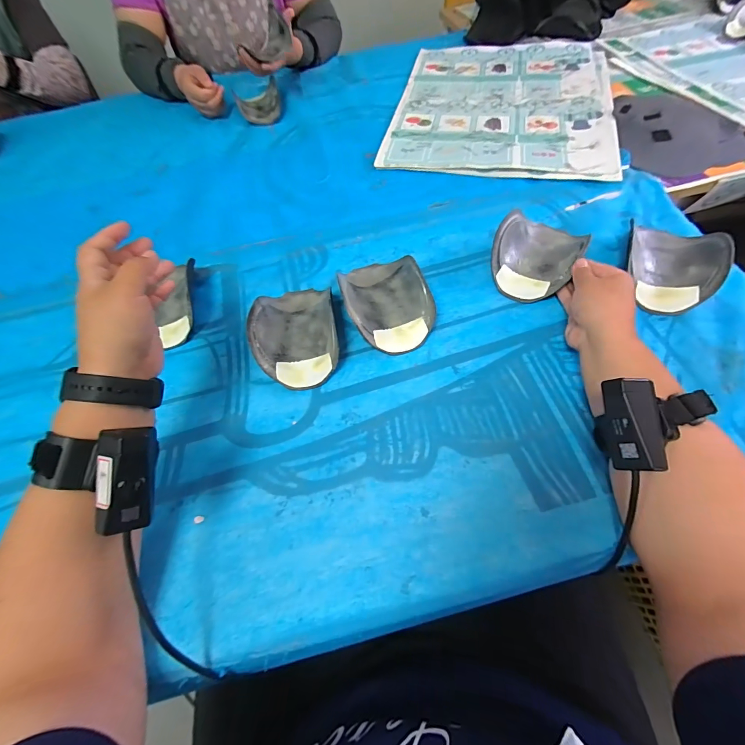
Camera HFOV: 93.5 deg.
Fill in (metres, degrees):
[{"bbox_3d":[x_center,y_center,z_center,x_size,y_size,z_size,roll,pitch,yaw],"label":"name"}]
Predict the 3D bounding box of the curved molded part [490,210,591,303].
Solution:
[{"bbox_3d":[0.214,-0.160,0.457,0.102,0.042,0.143,28,63,21],"label":"curved molded part"}]

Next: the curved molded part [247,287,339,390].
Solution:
[{"bbox_3d":[-0.092,-0.058,0.425,0.097,0.045,0.158,-11,59,-2],"label":"curved molded part"}]

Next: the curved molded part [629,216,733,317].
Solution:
[{"bbox_3d":[0.361,-0.141,0.425,0.097,0.045,0.151,22,63,17],"label":"curved molded part"}]

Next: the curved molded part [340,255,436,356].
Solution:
[{"bbox_3d":[0.013,-0.096,0.435,0.100,0.045,0.152,-19,59,-6],"label":"curved molded part"}]

